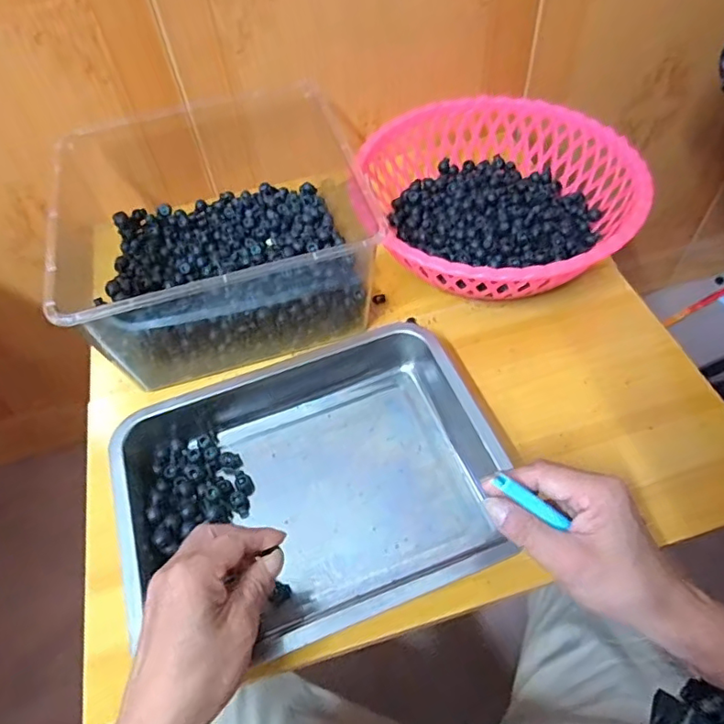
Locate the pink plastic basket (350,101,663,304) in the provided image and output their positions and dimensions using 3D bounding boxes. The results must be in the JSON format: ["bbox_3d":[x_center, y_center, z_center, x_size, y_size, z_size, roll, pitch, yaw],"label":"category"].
[{"bbox_3d":[0.154,-0.177,0.627,0.268,0.100,0.285,-2,54,3],"label":"pink plastic basket"}]

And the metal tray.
[{"bbox_3d":[-0.047,0.098,0.496,0.304,0.059,0.260,-20,57,-8],"label":"metal tray"}]

